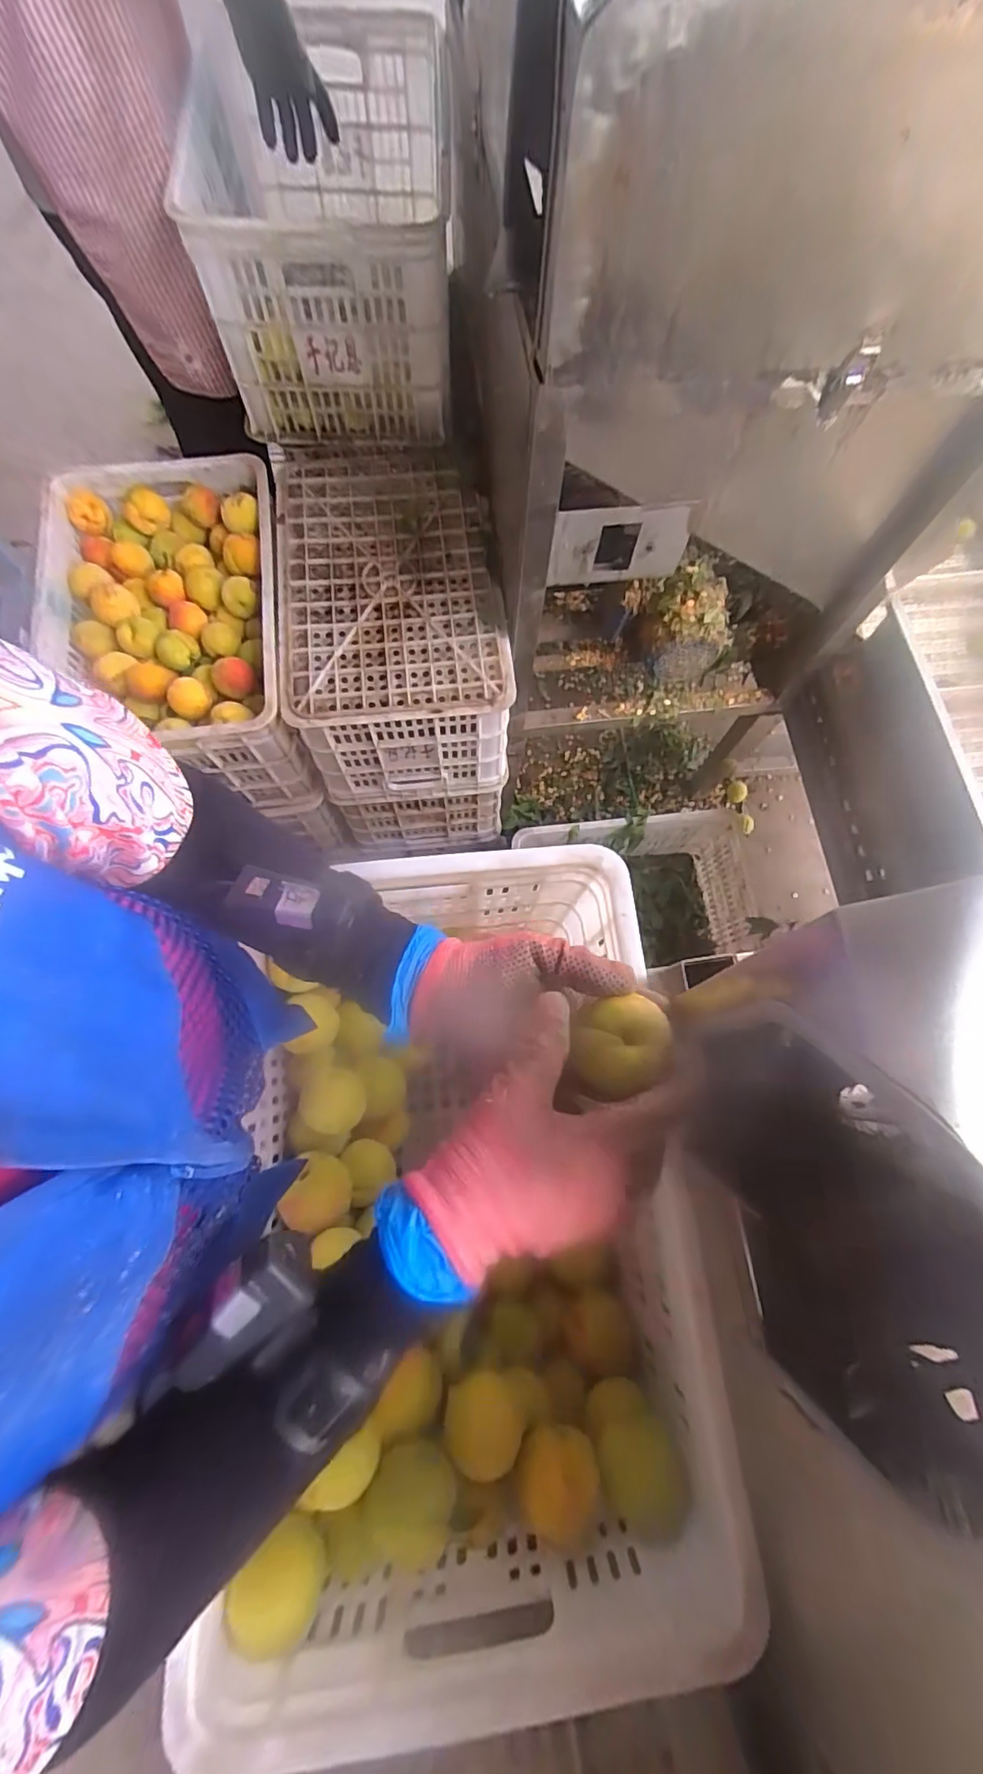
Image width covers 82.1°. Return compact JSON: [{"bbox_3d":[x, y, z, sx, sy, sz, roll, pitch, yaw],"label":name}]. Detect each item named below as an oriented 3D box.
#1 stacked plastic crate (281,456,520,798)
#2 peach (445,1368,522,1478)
[{"bbox_3d":[-0.162,-0.445,0.984,0.328,0.254,0.472,-5,74,-3],"label":"stacked plastic crate"},{"bbox_3d":[-0.007,0.414,0.441,0.053,0.060,0.050,-20,75,-7],"label":"peach"}]

